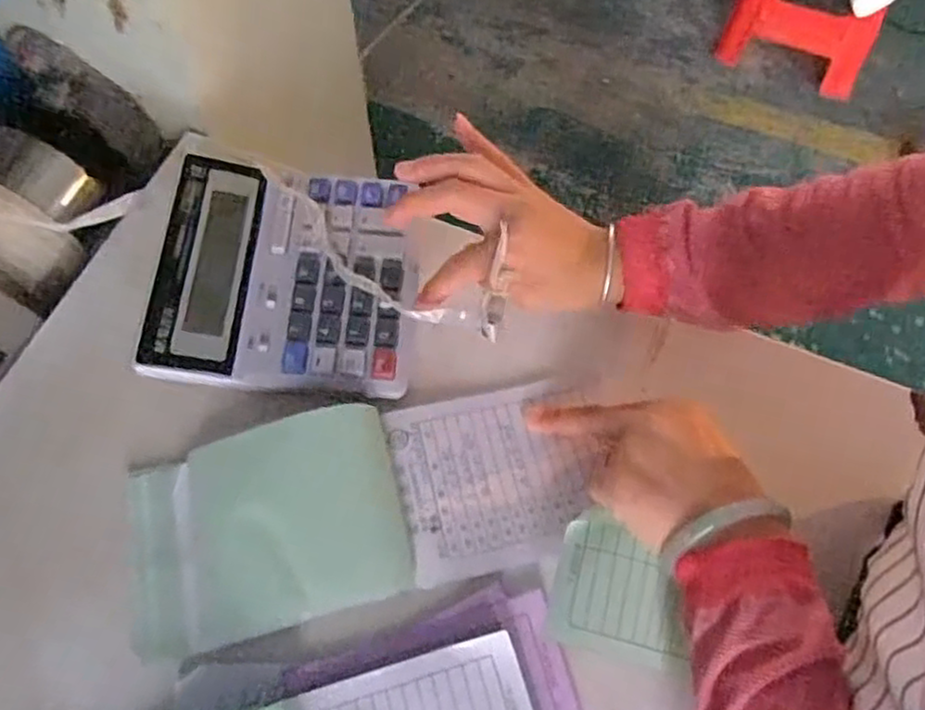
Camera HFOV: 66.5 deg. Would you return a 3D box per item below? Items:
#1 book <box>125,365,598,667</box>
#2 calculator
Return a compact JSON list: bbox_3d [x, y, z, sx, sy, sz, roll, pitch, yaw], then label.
[{"bbox_3d":[-0.057,0.084,0.404,0.257,0.041,0.109,-12,64,-11],"label":"book"},{"bbox_3d":[-0.111,-0.057,0.451,0.156,0.035,0.158,2,63,0],"label":"calculator"}]

